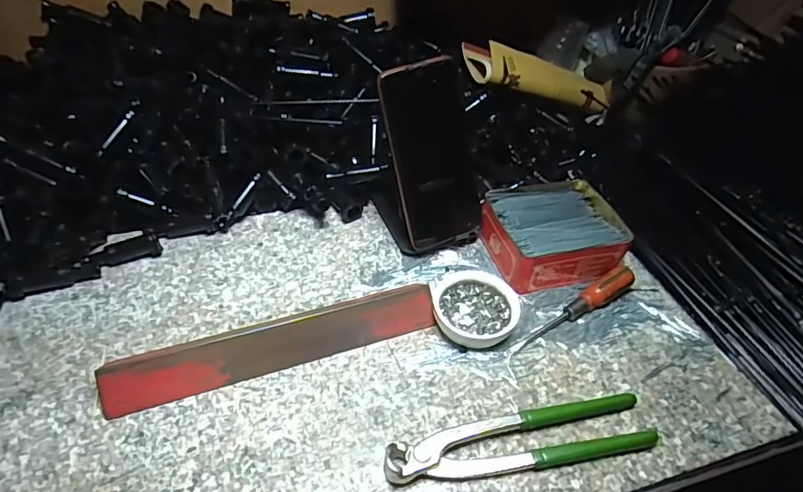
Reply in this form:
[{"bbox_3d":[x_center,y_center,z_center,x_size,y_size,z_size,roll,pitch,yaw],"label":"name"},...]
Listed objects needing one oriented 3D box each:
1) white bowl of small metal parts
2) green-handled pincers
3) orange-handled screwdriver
[{"bbox_3d":[0.065,0.054,0.442,0.072,0.022,0.066,3,44,-3],"label":"white bowl of small metal parts"},{"bbox_3d":[0.087,0.140,0.362,0.198,0.018,0.041,-7,45,-12],"label":"green-handled pincers"},{"bbox_3d":[0.155,0.053,0.448,0.136,0.024,0.017,-21,50,-25],"label":"orange-handled screwdriver"}]

